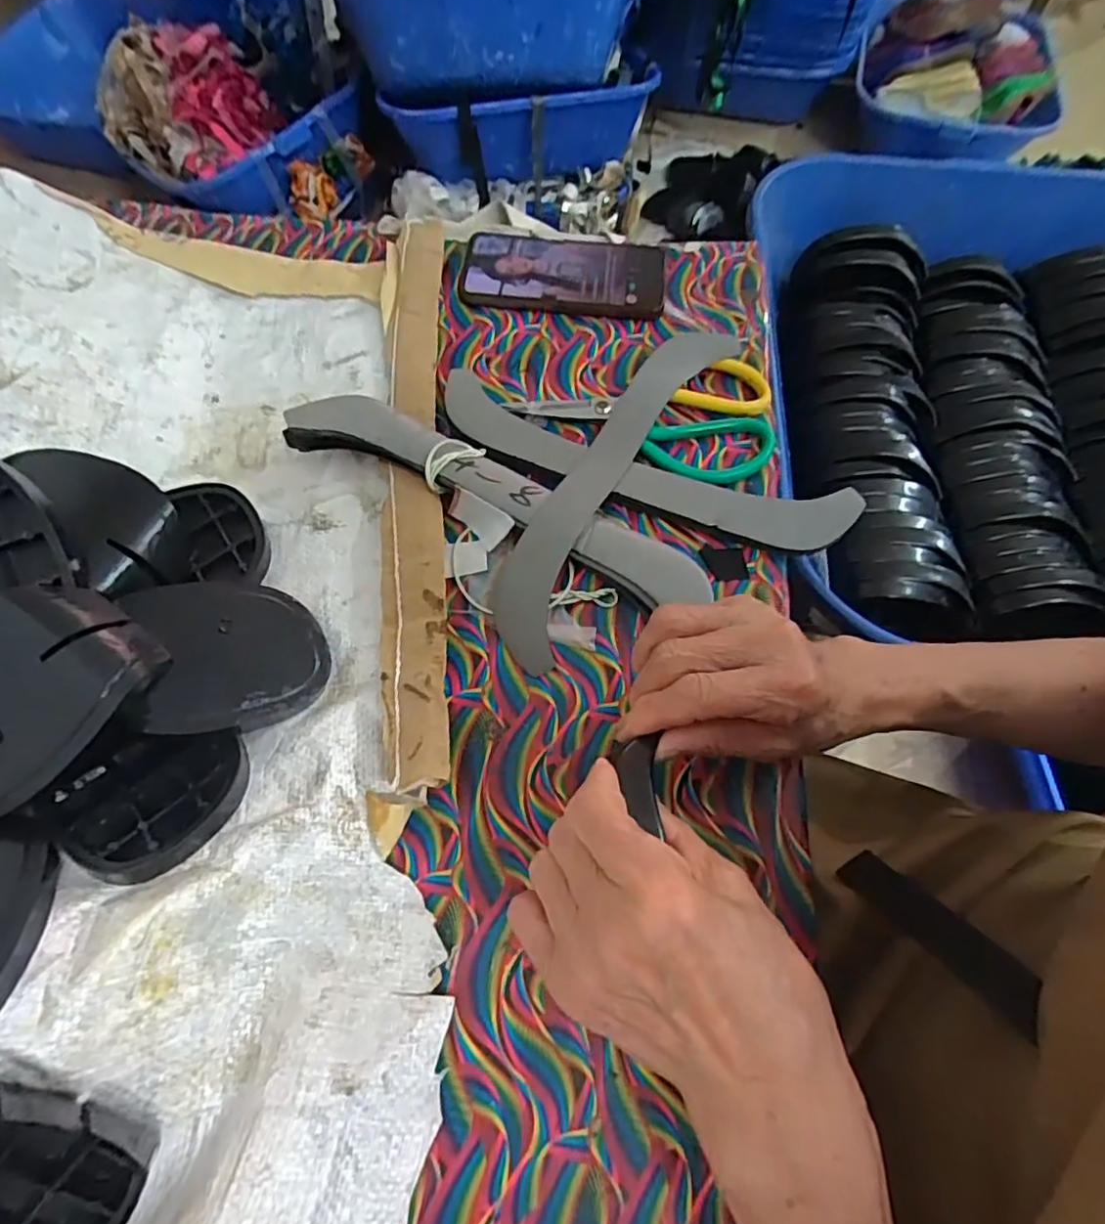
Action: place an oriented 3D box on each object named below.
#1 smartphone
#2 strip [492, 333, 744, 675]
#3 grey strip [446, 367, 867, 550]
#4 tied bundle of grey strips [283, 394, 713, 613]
[{"bbox_3d":[0.010,-0.275,0.492,0.161,0.011,0.079,3,66,1],"label":"smartphone"},{"bbox_3d":[0.044,-0.096,0.408,0.053,0.014,0.291,28,69,12],"label":"strip"},{"bbox_3d":[0.055,-0.100,0.412,0.287,0.015,0.054,21,68,9],"label":"grey strip"},{"bbox_3d":[-0.032,-0.077,0.389,0.279,0.040,0.054,24,68,10],"label":"tied bundle of grey strips"}]

